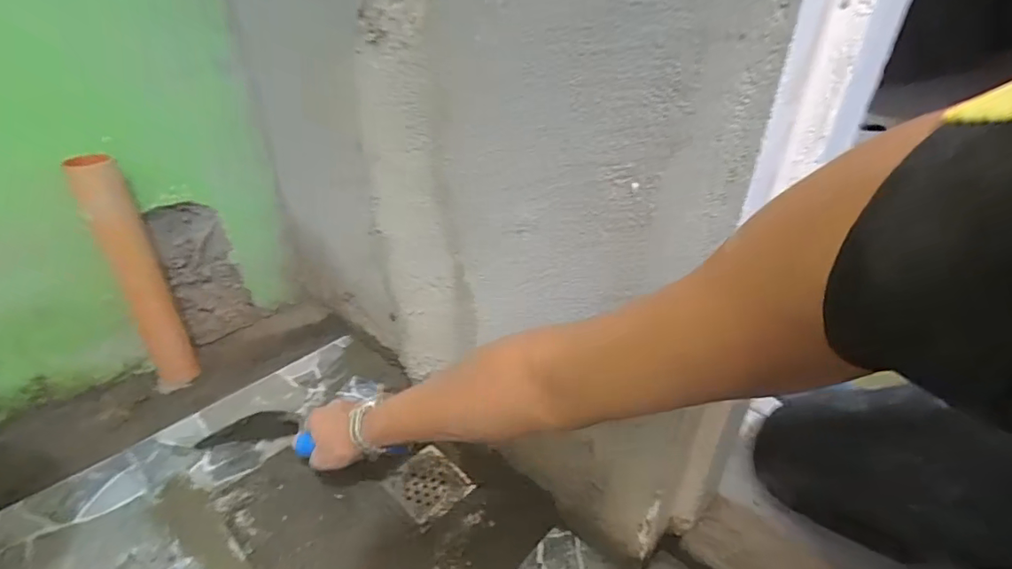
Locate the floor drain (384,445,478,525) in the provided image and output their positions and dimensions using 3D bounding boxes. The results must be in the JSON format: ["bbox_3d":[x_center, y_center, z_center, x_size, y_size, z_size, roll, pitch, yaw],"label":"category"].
[{"bbox_3d":[-0.105,0.269,0.676,0.093,0.008,0.085,29,42,36],"label":"floor drain"}]

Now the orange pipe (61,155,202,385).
[{"bbox_3d":[-0.516,-0.005,0.712,0.056,0.344,0.048,-13,36,-22],"label":"orange pipe"}]

